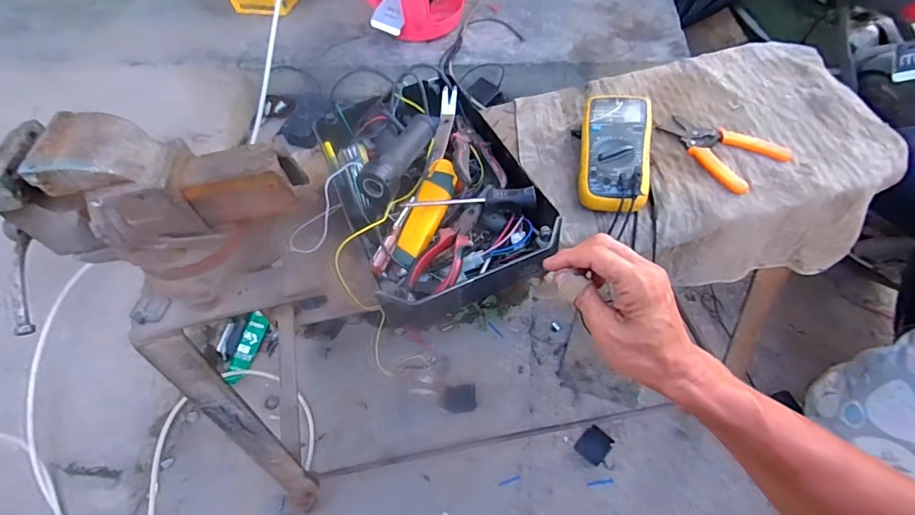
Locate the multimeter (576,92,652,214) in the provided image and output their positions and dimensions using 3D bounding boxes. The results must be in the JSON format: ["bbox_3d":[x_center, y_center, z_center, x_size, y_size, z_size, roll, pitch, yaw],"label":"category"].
[{"bbox_3d":[0.203,-0.131,0.590,0.085,0.053,0.176,6,56,9],"label":"multimeter"}]

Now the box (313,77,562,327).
[{"bbox_3d":[-0.038,-0.093,0.565,0.205,0.082,0.350,-20,56,-9],"label":"box"}]

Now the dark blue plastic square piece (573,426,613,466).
[{"bbox_3d":[0.328,0.449,1.089,0.068,0.005,0.079,41,65,17],"label":"dark blue plastic square piece"}]

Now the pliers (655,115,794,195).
[{"bbox_3d":[0.347,-0.150,0.606,0.106,0.011,0.145,-31,58,-16],"label":"pliers"}]

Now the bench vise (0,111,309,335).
[{"bbox_3d":[-0.358,-0.049,0.541,0.313,0.183,0.156,-2,55,4],"label":"bench vise"}]

